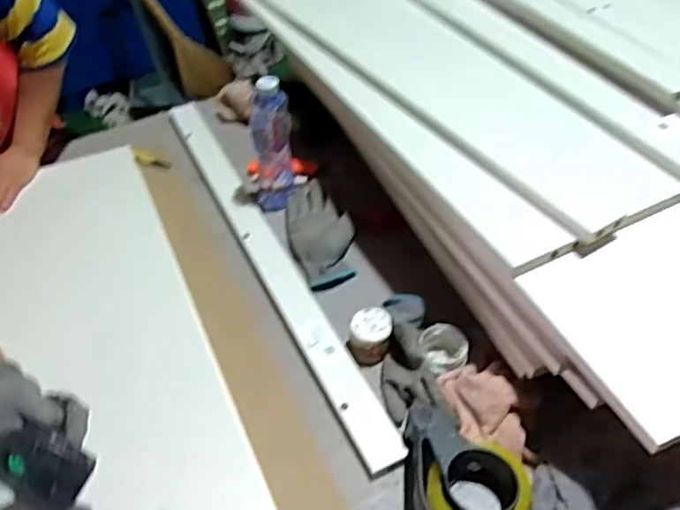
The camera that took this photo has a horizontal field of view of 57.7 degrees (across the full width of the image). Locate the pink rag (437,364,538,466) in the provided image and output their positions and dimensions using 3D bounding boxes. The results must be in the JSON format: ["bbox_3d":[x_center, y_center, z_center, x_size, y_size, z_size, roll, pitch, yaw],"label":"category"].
[{"bbox_3d":[0.179,0.184,0.736,0.086,0.039,0.126,-11,46,-7],"label":"pink rag"}]

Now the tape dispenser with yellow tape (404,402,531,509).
[{"bbox_3d":[0.137,0.248,0.684,0.125,0.060,0.147,0,46,4],"label":"tape dispenser with yellow tape"}]

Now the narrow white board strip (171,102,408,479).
[{"bbox_3d":[-0.121,-0.014,0.961,0.068,0.015,0.798,-18,49,-21],"label":"narrow white board strip"}]

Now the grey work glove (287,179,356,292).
[{"bbox_3d":[-0.033,-0.043,0.968,0.095,0.018,0.222,-15,47,-11],"label":"grey work glove"}]

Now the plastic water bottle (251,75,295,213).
[{"bbox_3d":[-0.108,-0.175,0.976,0.064,0.204,0.059,-8,46,-5],"label":"plastic water bottle"}]

